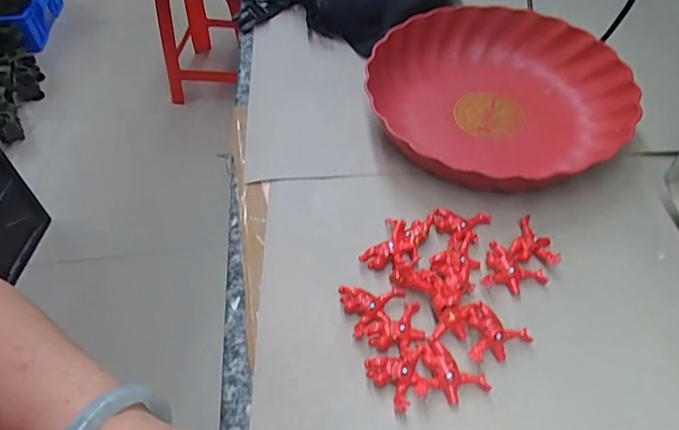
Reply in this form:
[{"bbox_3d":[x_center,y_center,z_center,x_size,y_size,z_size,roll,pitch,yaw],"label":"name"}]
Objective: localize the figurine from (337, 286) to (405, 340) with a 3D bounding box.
[{"bbox_3d":[0.027,0.066,0.363,0.046,0.017,0.035,-15,51,-10],"label":"figurine"}]

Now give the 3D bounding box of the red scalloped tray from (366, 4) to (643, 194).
[{"bbox_3d":[0.145,-0.117,0.481,0.242,0.046,0.234,-15,52,-11],"label":"red scalloped tray"}]

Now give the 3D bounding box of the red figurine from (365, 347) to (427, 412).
[{"bbox_3d":[0.042,0.109,0.328,0.039,0.014,0.035,-17,52,-12],"label":"red figurine"}]

